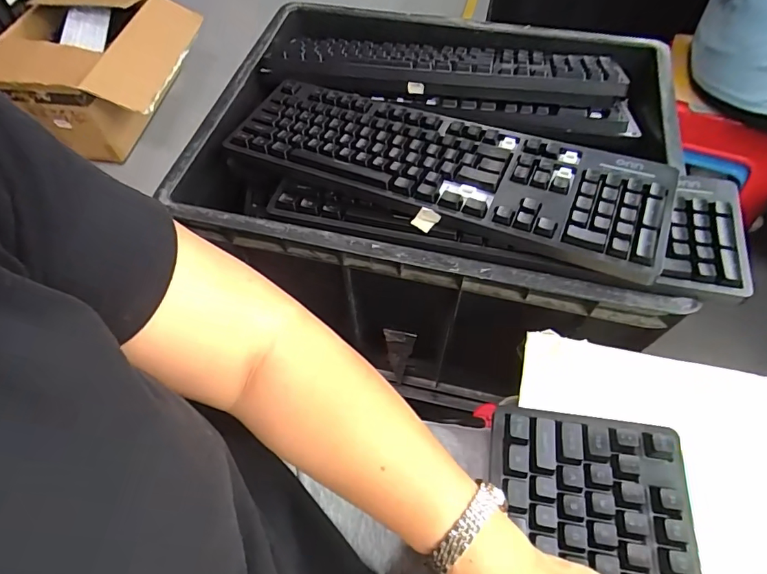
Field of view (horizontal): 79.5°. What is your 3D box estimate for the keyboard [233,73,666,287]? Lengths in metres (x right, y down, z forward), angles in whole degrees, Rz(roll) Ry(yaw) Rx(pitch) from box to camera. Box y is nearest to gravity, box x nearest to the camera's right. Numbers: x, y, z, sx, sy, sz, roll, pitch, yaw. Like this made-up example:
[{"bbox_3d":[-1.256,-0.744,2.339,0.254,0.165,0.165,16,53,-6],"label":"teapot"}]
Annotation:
[{"bbox_3d":[0.050,-0.127,0.470,0.435,0.038,0.136,23,61,15],"label":"keyboard"}]

